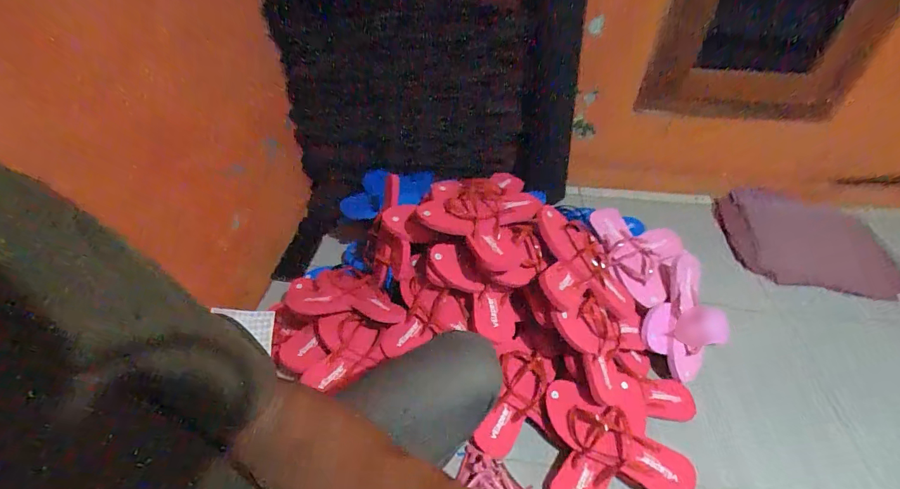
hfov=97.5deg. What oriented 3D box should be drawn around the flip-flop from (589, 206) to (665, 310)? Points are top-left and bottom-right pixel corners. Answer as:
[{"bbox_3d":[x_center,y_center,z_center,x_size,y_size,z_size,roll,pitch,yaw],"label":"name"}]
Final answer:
[{"bbox_3d":[0.381,0.023,0.850,0.092,0.029,0.230,-17,65,-17],"label":"flip-flop"}]

